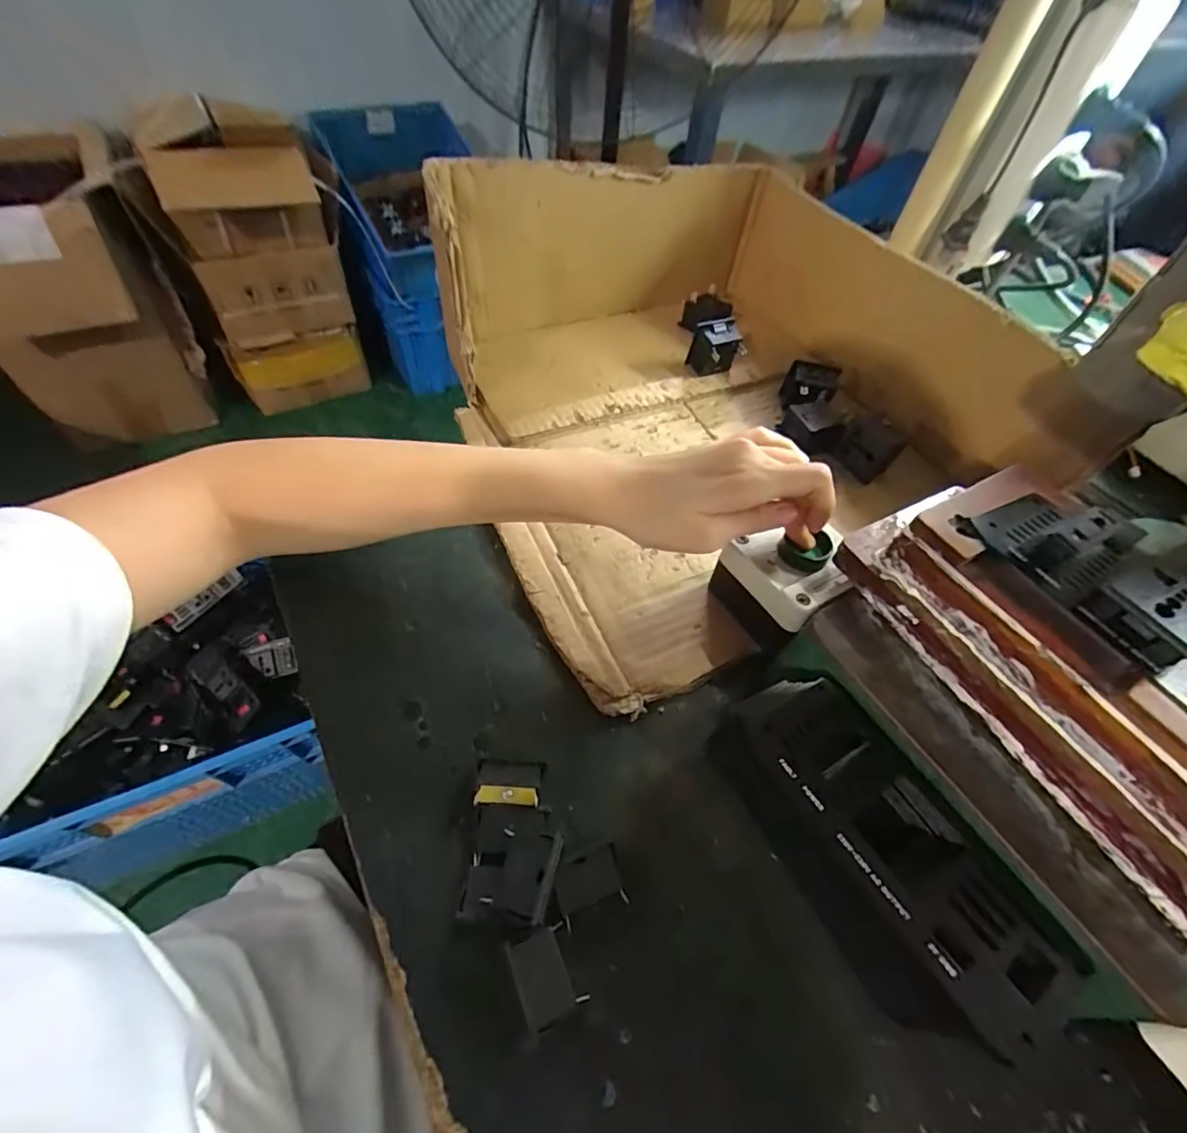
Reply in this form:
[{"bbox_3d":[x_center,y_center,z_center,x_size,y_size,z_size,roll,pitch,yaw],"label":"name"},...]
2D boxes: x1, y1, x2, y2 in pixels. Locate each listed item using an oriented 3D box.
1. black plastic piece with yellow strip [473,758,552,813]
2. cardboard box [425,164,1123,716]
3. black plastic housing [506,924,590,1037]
[{"bbox_3d":[-0.041,0.111,0.267,0.034,0.020,0.025,3,55,-2],"label":"black plastic piece with yellow strip"},{"bbox_3d":[0.091,-0.161,0.411,0.392,0.139,0.411,-19,58,-16],"label":"cardboard box"},{"bbox_3d":[-0.021,0.175,0.228,0.023,0.012,0.034,-21,59,-17],"label":"black plastic housing"}]

